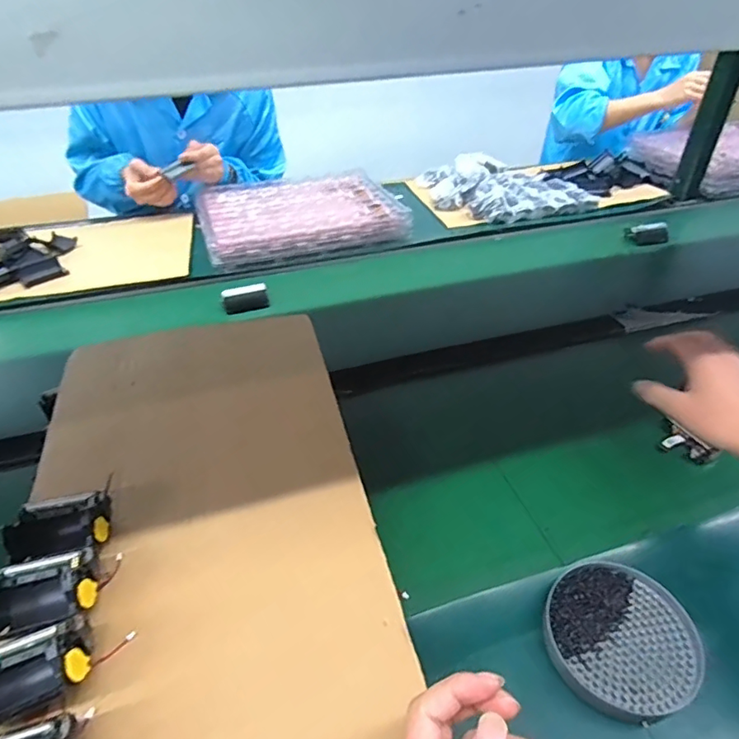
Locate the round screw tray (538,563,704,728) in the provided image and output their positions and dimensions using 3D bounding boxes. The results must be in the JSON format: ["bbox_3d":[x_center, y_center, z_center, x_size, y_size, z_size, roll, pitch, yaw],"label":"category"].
[{"bbox_3d":[0.200,0.217,0.425,0.116,0.025,0.113,0,40,0],"label":"round screw tray"}]

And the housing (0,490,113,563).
[{"bbox_3d":[-0.258,0.132,0.437,0.072,0.042,0.054,-6,40,-7],"label":"housing"}]

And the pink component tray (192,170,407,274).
[{"bbox_3d":[-0.144,-0.319,1.057,0.379,0.049,0.316,-13,42,-15],"label":"pink component tray"}]

